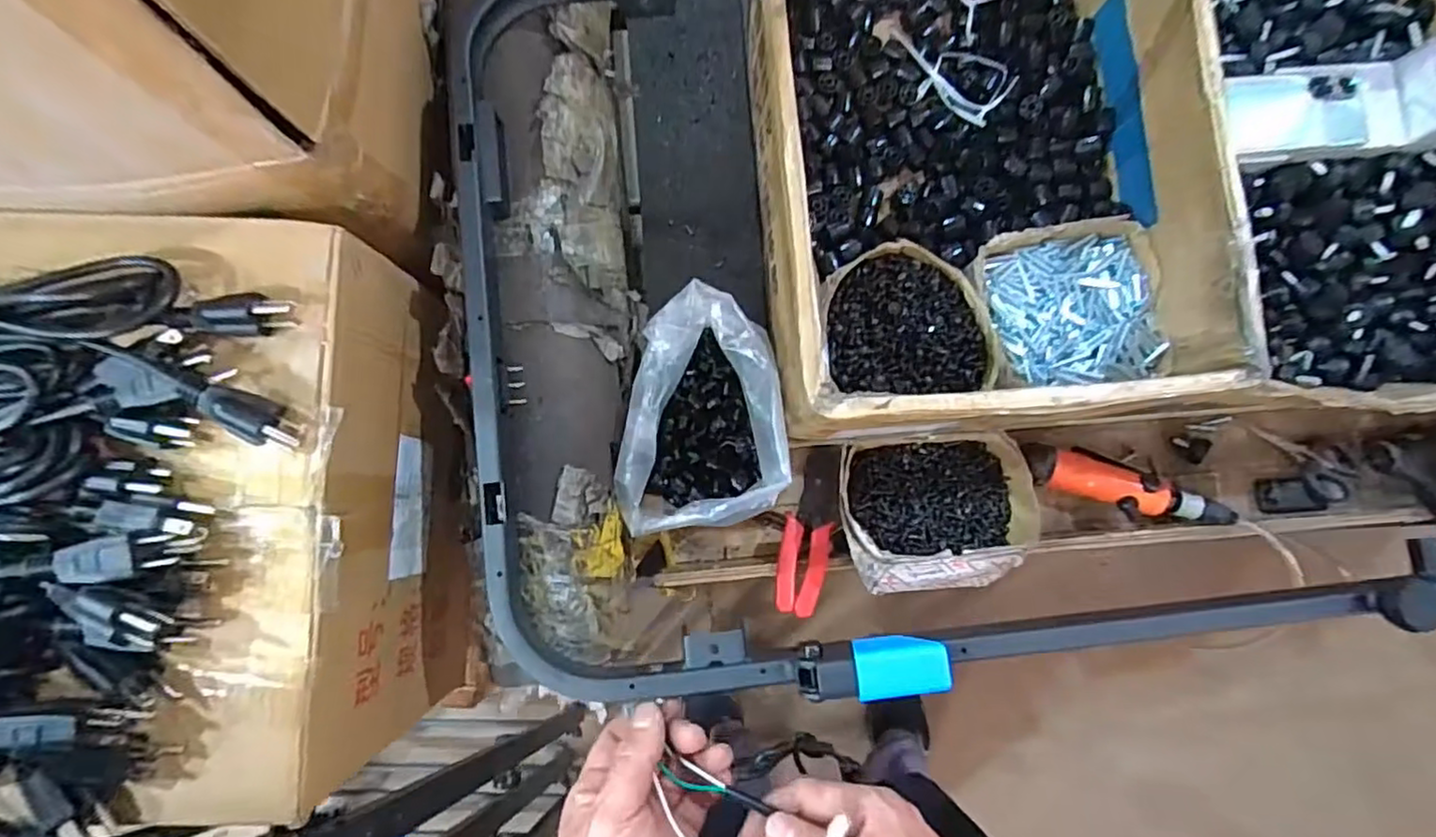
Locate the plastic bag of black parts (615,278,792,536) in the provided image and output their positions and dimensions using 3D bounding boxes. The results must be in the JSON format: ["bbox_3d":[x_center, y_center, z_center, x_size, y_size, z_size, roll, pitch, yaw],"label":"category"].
[{"bbox_3d":[-0.014,-0.003,0.547,0.124,0.118,0.174,-4,84,-2],"label":"plastic bag of black parts"}]

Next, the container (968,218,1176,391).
[{"bbox_3d":[0.316,-0.101,0.605,0.157,0.058,0.145,-6,85,-2],"label":"container"}]

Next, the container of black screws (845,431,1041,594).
[{"bbox_3d":[0.199,0.087,0.606,0.178,0.065,0.140,-4,85,-2],"label":"container of black screws"}]

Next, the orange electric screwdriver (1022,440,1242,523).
[{"bbox_3d":[0.408,0.066,0.679,0.207,0.050,0.057,17,84,0],"label":"orange electric screwdriver"}]

